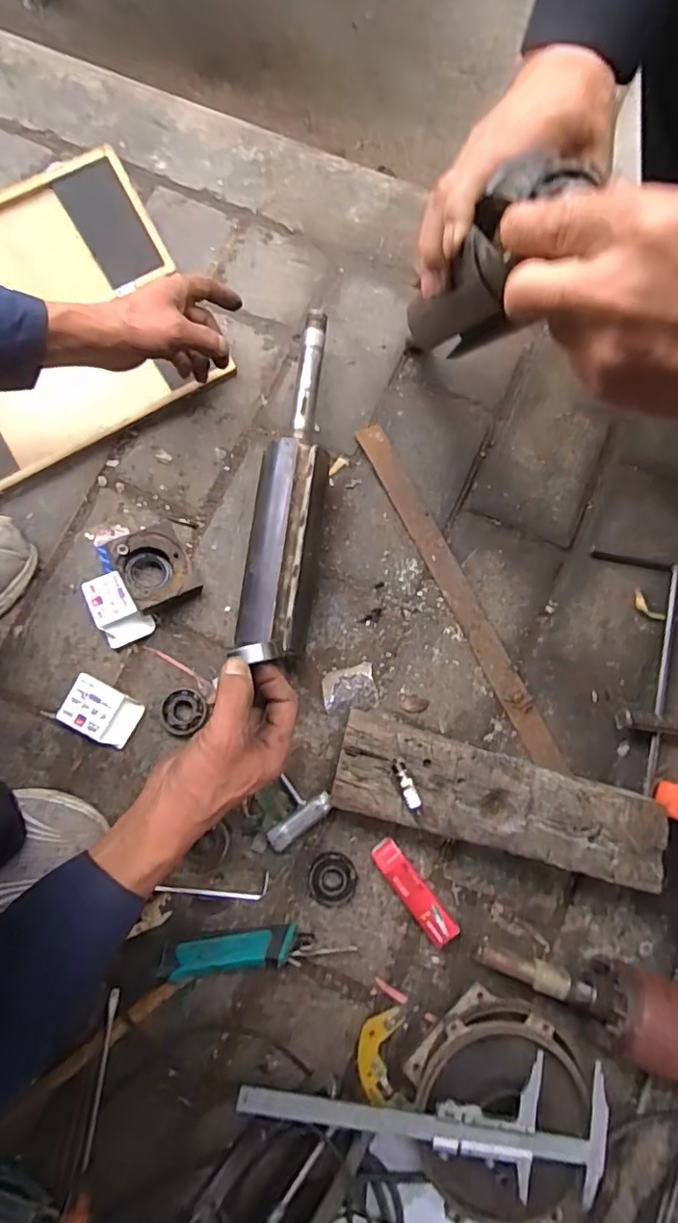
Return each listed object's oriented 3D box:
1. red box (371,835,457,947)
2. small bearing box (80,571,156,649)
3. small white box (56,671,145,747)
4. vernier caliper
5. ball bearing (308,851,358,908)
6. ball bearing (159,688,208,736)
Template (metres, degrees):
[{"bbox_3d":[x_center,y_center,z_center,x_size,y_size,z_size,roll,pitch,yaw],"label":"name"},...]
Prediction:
[{"bbox_3d":[0.071,0.268,0.532,0.028,0.027,0.106,-37,82,-7],"label":"red box"},{"bbox_3d":[-0.231,-0.002,0.574,0.047,0.021,0.073,-31,81,-6],"label":"small bearing box"},{"bbox_3d":[-0.238,0.101,0.555,0.070,0.021,0.050,26,80,4],"label":"small white box"},{"bbox_3d":[0.082,0.397,0.457,0.305,0.015,0.098,20,77,-2],"label":"vernier caliper"},{"bbox_3d":[-0.006,0.259,0.535,0.045,0.016,0.048,0,80,-1],"label":"ball bearing"},{"bbox_3d":[-0.158,0.100,0.557,0.043,0.015,0.046,0,80,-1],"label":"ball bearing"}]

